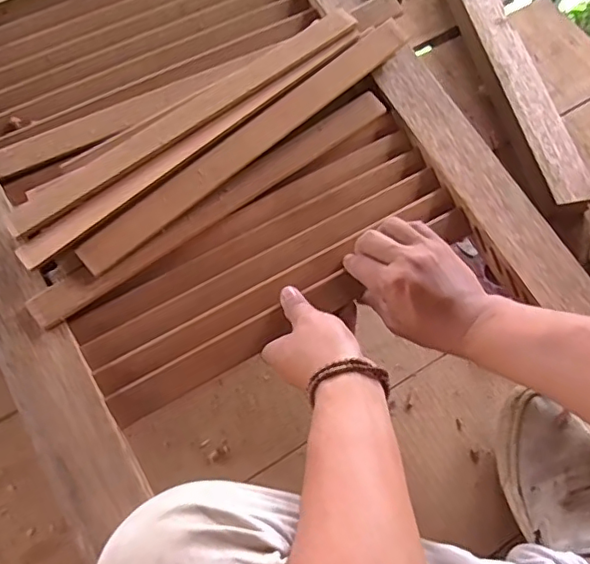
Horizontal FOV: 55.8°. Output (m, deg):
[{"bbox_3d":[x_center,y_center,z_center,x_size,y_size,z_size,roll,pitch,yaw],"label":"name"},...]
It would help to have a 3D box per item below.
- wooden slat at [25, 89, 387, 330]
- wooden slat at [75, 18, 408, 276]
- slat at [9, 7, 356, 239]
[{"bbox_3d":[-0.068,-0.080,0.532,0.389,0.017,0.032,-36,72,-17],"label":"wooden slat"},{"bbox_3d":[-0.038,-0.138,0.529,0.382,0.006,0.031,-40,93,-14],"label":"wooden slat"},{"bbox_3d":[-0.097,-0.160,0.531,0.380,0.007,0.035,-36,65,-11],"label":"slat"}]

